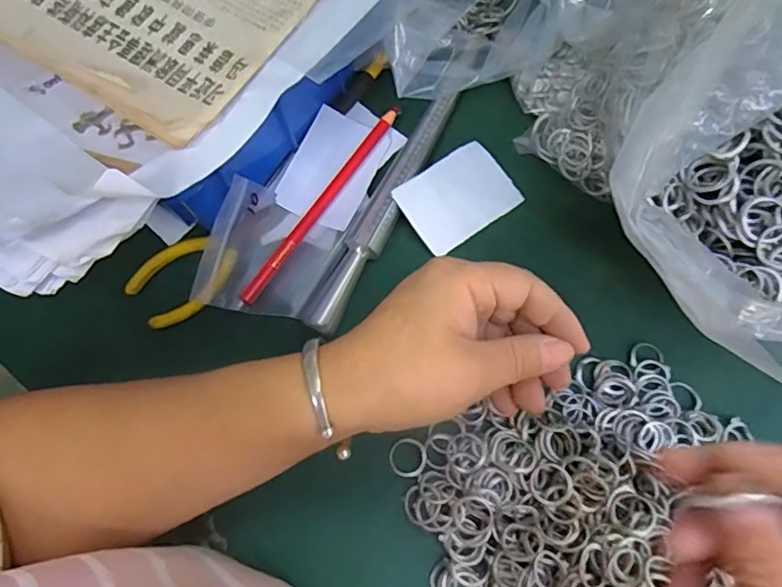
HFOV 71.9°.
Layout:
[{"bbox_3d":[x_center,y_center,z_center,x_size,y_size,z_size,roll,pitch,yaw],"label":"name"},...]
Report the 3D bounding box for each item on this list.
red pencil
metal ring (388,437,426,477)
[{"bbox_3d":[-0.044,-0.061,0.356,0.010,0.004,0.163,40,77,-20],"label":"red pencil"},{"bbox_3d":[0.010,0.096,0.316,0.021,0.004,0.023,-1,73,2],"label":"metal ring"}]

